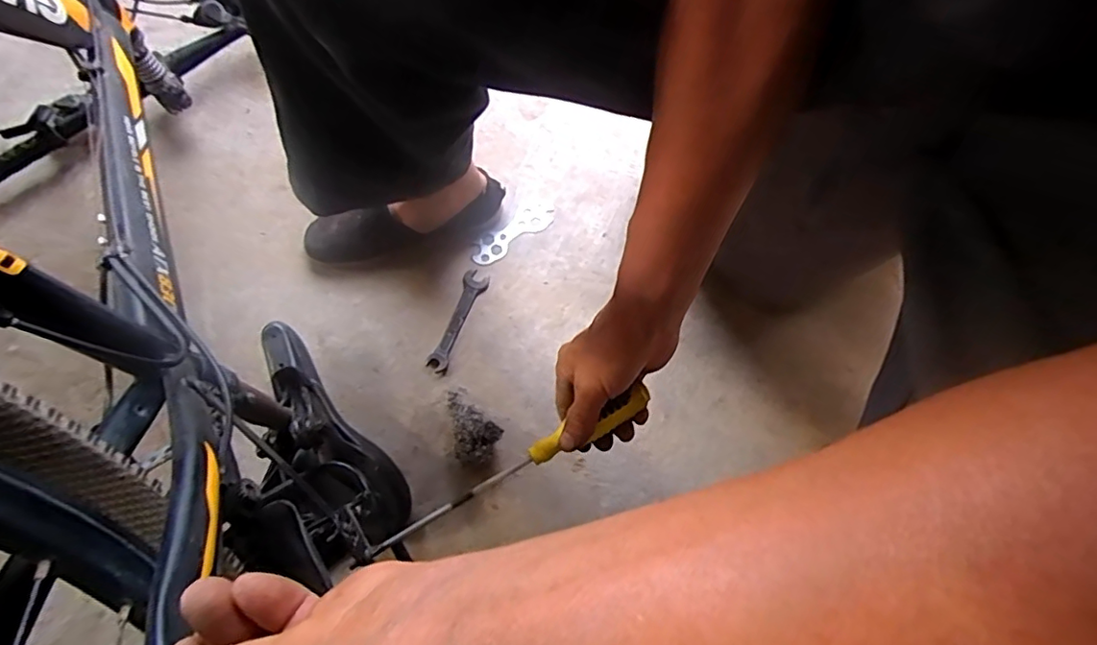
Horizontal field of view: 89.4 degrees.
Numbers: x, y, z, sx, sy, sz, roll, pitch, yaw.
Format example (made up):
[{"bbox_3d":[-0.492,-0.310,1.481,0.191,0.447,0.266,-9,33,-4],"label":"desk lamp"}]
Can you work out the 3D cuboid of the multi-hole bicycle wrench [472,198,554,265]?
[{"bbox_3d":[-0.047,-0.117,0.724,0.051,0.004,0.120,38,72,18],"label":"multi-hole bicycle wrench"}]

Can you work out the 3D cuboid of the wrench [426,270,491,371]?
[{"bbox_3d":[-0.113,-0.006,0.673,0.031,0.011,0.135,19,67,12],"label":"wrench"}]

